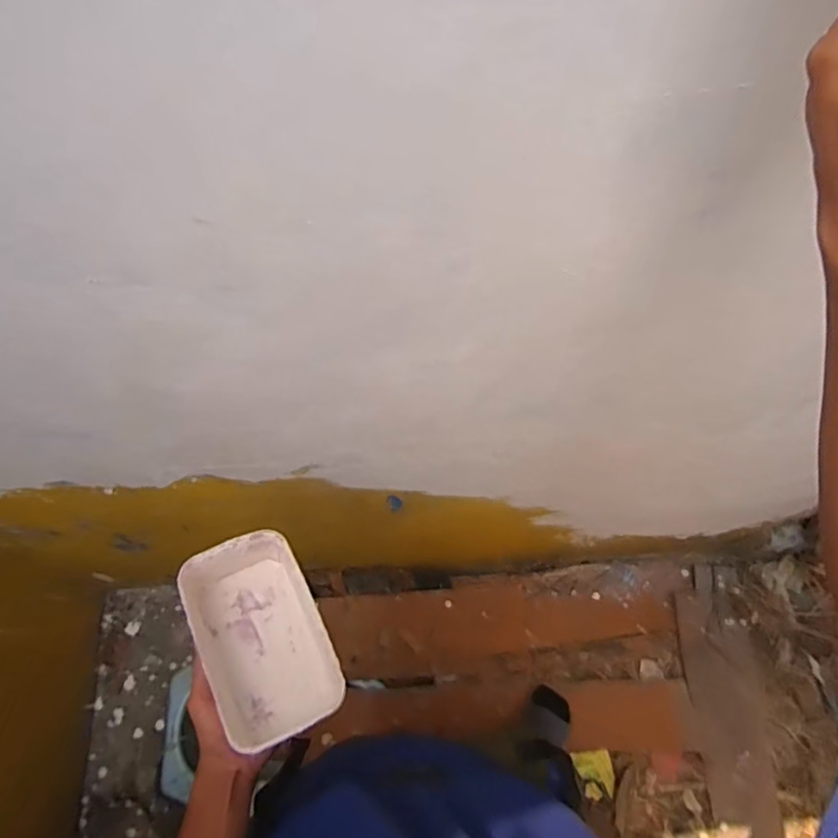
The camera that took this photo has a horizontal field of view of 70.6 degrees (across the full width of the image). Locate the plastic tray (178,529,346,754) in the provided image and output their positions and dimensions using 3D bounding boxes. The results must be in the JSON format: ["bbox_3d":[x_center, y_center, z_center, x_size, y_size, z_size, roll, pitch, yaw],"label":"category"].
[{"bbox_3d":[-0.153,0.215,0.581,0.115,0.082,0.185,-23,66,-12],"label":"plastic tray"}]

